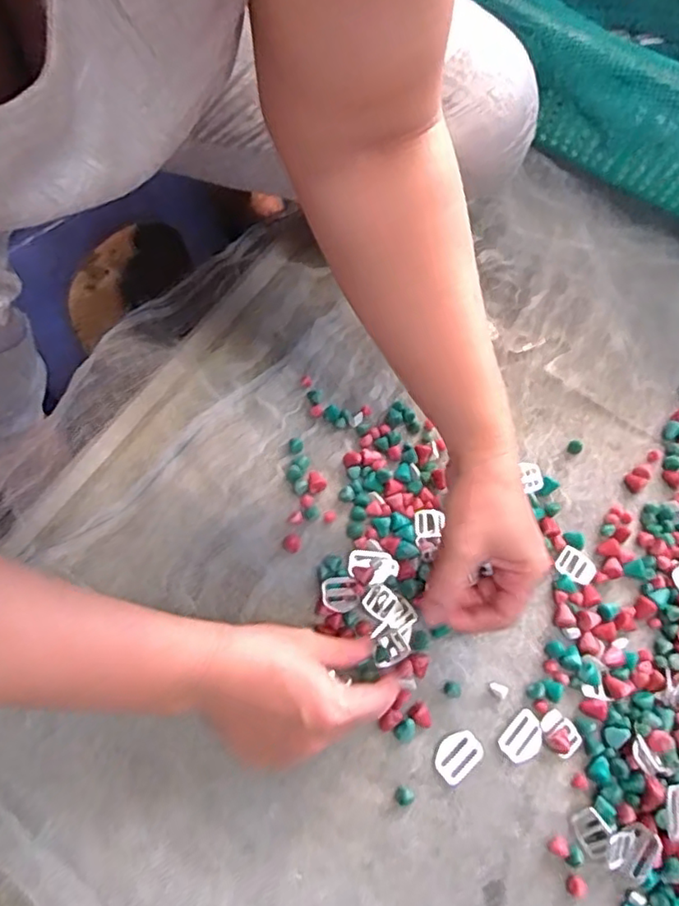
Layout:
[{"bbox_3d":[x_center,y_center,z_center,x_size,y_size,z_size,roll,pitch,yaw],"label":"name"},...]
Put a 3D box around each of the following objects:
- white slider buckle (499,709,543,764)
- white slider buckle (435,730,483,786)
[{"bbox_3d":[0.126,0.195,0.409,0.022,0.004,0.034,42,70,13],"label":"white slider buckle"},{"bbox_3d":[0.079,0.204,0.403,0.033,0.005,0.024,-37,74,-18],"label":"white slider buckle"}]

